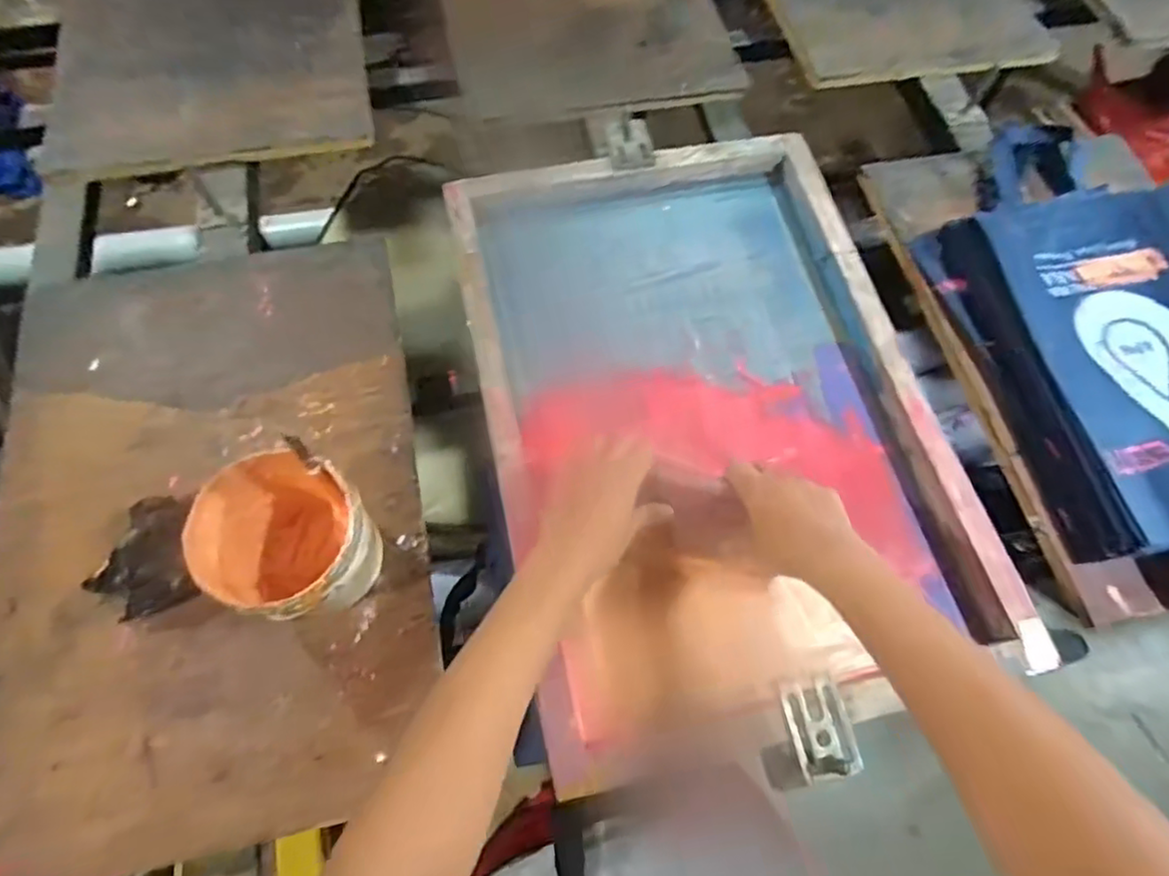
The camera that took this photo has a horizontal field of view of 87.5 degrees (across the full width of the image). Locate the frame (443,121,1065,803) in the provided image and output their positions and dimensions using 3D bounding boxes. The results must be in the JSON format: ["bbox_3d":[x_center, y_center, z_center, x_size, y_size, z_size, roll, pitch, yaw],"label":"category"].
[{"bbox_3d":[0.125,-0.043,0.656,0.443,0.068,0.651,-11,66,-7],"label":"frame"}]

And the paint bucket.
[{"bbox_3d":[-0.244,0.092,0.520,0.121,0.138,0.115,1,67,-3],"label":"paint bucket"}]

